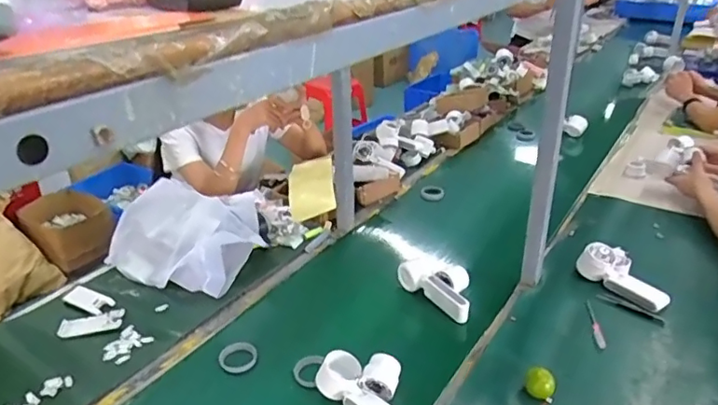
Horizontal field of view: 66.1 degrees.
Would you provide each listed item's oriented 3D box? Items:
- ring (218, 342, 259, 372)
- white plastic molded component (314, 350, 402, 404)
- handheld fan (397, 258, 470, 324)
[{"bbox_3d":[-0.199,0.254,0.918,0.058,0.013,0.069,2,27,7],"label":"ring"},{"bbox_3d":[0.018,0.274,0.809,0.166,0.060,0.090,21,35,37],"label":"white plastic molded component"},{"bbox_3d":[0.159,0.157,1.041,0.084,0.069,0.166,-24,34,-36],"label":"handheld fan"}]

